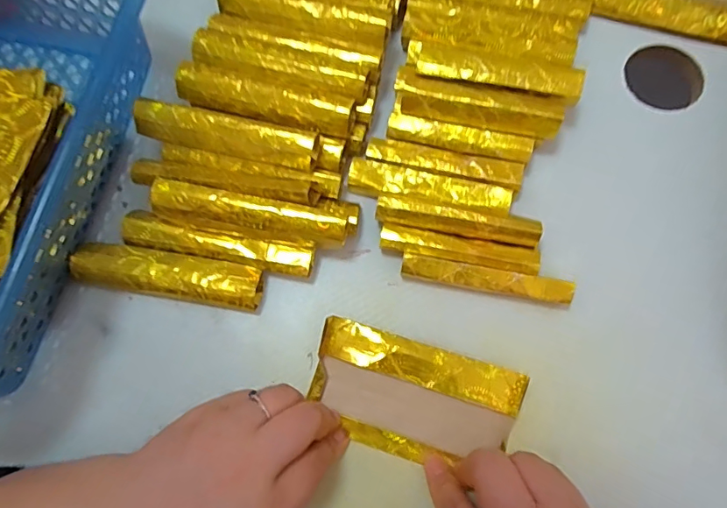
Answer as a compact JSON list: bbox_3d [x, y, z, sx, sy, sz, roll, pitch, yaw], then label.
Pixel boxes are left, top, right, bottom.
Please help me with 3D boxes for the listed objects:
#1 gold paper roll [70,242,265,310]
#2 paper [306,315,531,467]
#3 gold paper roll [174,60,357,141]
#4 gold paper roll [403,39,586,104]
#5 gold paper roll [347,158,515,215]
[{"bbox_3d":[-0.136,0.015,0.345,0.130,0.019,0.031,8,75,4],"label":"gold paper roll"},{"bbox_3d":[0.031,0.095,0.322,0.131,0.018,0.072,16,76,6],"label":"paper"},{"bbox_3d":[-0.072,-0.111,0.356,0.129,0.018,0.026,15,76,6],"label":"gold paper roll"},{"bbox_3d":[0.093,-0.129,0.354,0.122,0.021,0.024,12,76,5],"label":"gold paper roll"},{"bbox_3d":[0.047,-0.047,0.354,0.115,0.015,0.022,11,76,5],"label":"gold paper roll"}]

